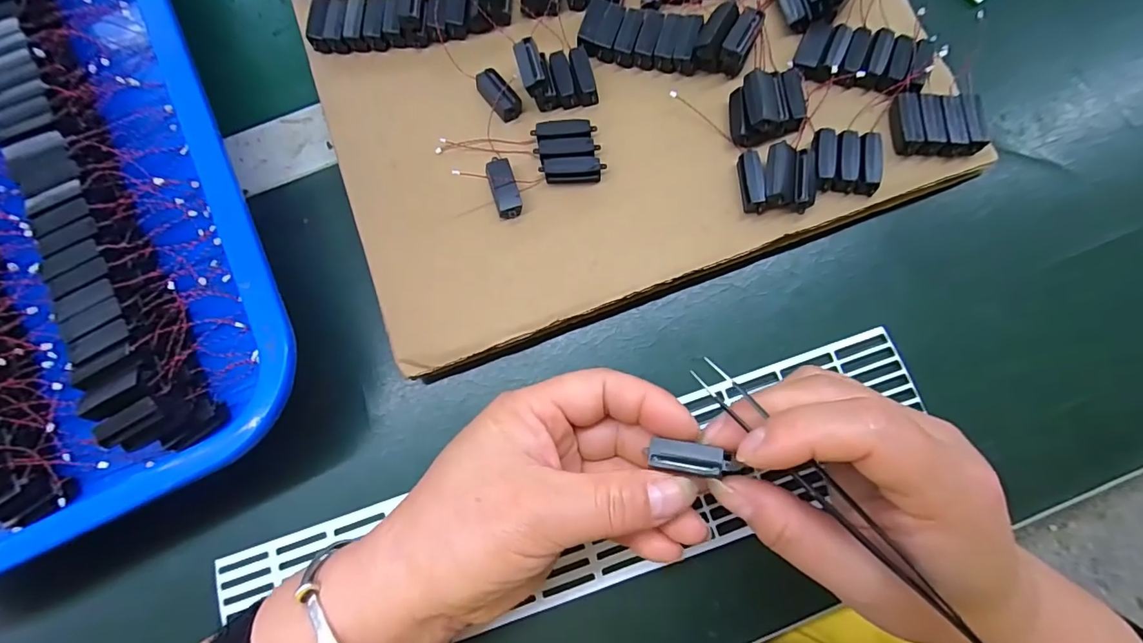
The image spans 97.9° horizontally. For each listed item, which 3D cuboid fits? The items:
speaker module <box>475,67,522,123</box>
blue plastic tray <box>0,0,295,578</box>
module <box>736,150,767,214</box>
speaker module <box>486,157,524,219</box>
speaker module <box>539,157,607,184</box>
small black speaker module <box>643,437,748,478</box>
[{"bbox_3d":[-0.038,-0.117,0.256,0.014,0.006,0.029,-41,80,-6],"label":"speaker module"},{"bbox_3d":[-0.298,-0.063,0.244,0.259,0.047,0.370,-27,79,-3],"label":"blue plastic tray"},{"bbox_3d":[0.086,-0.067,0.238,0.010,0.011,0.029,-5,78,1],"label":"module"},{"bbox_3d":[-0.033,-0.066,0.244,0.013,0.008,0.031,-18,78,-2],"label":"speaker module"},{"bbox_3d":[0.001,-0.074,0.244,0.031,0.009,0.011,-6,78,1],"label":"speaker module"},{"bbox_3d":[0.046,0.051,0.185,0.031,0.004,0.011,5,79,16],"label":"small black speaker module"}]

